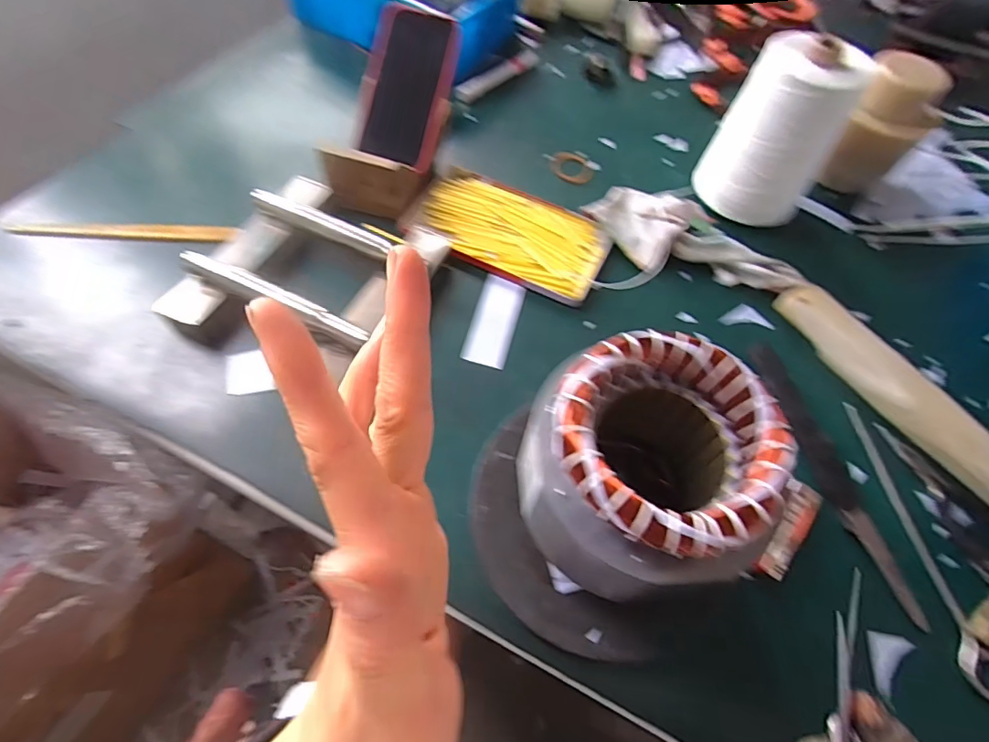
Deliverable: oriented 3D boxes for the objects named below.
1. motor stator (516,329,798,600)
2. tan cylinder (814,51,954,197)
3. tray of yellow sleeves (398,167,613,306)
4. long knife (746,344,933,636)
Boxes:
[{"bbox_3d":[0.092,0.073,0.337,0.127,0.150,0.131,1,60,-2],"label":"motor stator"},{"bbox_3d":[0.435,-0.275,0.579,0.096,0.127,0.074,15,60,6],"label":"tan cylinder"},{"bbox_3d":[0.015,-0.149,0.542,0.205,0.022,0.128,23,62,10],"label":"tray of yellow sleeves"},{"bbox_3d":[0.284,0.081,0.429,0.034,0.015,0.244,-12,61,-9],"label":"long knife"}]

